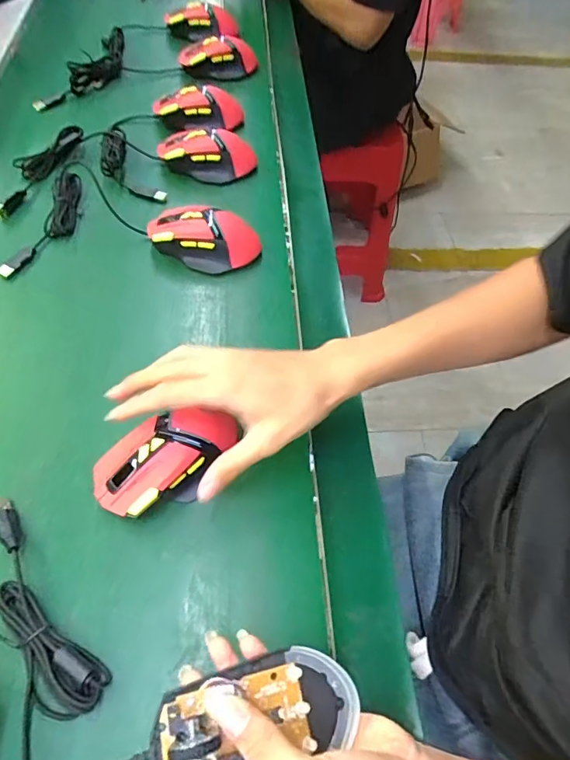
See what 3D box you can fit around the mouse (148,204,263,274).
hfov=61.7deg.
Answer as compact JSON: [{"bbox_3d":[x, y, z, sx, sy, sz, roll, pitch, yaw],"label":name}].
[{"bbox_3d":[-0.089,-0.154,0.514,0.116,0.051,0.058,15,57,6],"label":"mouse"}]

